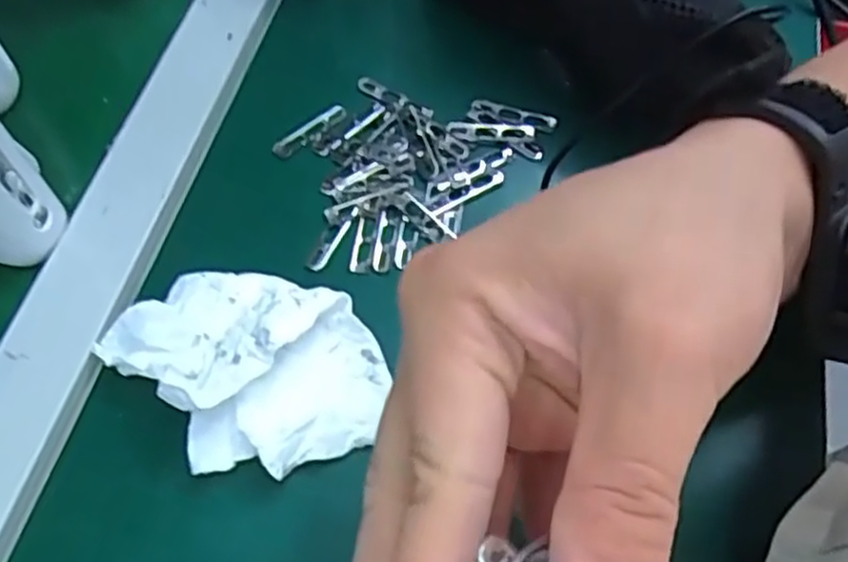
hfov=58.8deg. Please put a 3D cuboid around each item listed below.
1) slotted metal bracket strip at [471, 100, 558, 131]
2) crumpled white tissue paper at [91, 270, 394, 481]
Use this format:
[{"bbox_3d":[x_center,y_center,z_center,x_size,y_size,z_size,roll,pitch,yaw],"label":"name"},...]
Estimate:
[{"bbox_3d":[0.045,-0.084,0.382,0.044,0.006,0.010,13,62,7],"label":"slotted metal bracket strip"},{"bbox_3d":[-0.071,0.031,0.305,0.110,0.027,0.080,31,65,16],"label":"crumpled white tissue paper"}]

